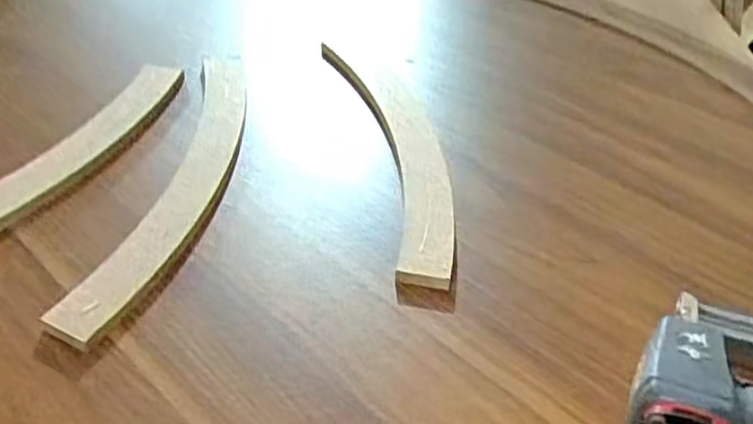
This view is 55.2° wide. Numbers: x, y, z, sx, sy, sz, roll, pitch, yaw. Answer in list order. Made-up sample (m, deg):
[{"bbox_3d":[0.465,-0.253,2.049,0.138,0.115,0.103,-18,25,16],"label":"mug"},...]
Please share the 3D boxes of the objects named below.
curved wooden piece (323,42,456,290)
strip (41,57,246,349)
[{"bbox_3d":[0.022,-0.067,0.732,0.083,0.020,0.387,-5,40,-12],"label":"curved wooden piece"},{"bbox_3d":[-0.179,-0.041,0.682,0.077,0.022,0.418,7,39,3],"label":"strip"}]

